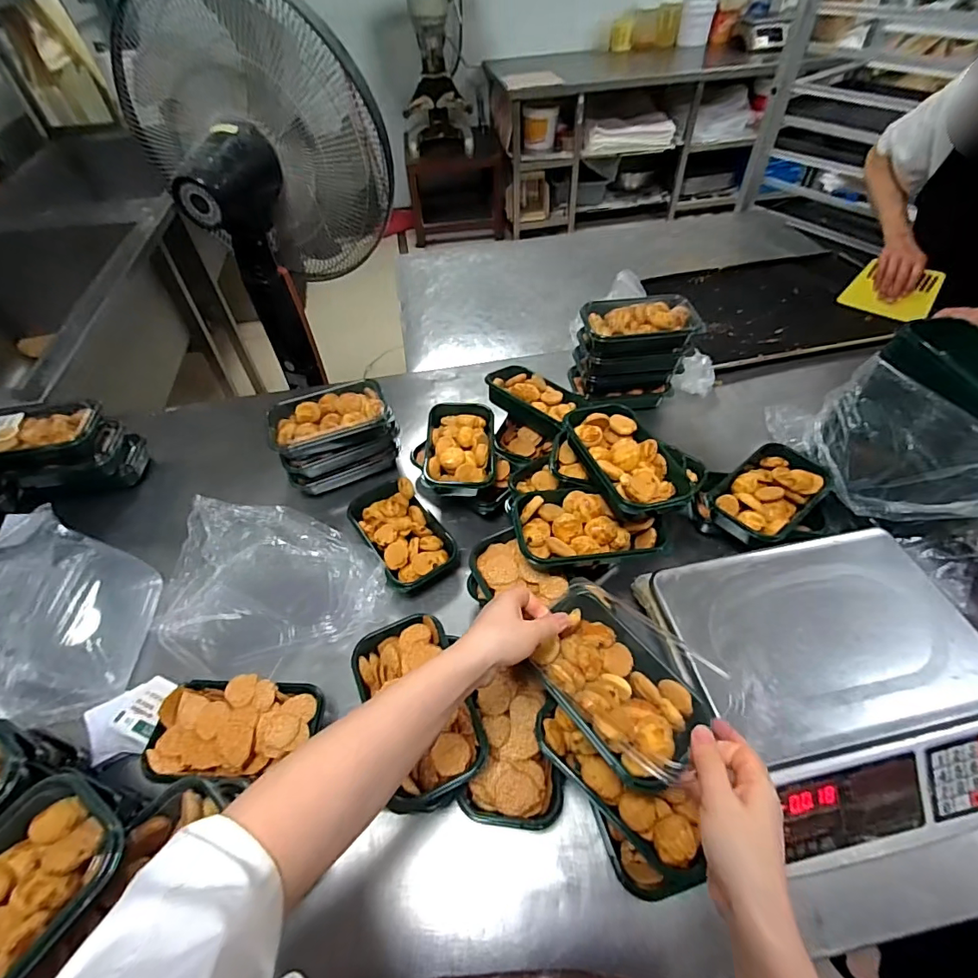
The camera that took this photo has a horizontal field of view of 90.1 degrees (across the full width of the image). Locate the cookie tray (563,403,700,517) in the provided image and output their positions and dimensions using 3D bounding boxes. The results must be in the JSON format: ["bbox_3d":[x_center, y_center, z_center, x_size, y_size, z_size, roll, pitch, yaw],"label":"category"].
[{"bbox_3d":[0.181,-0.040,0.655,0.119,0.048,0.184,-17,52,-10],"label":"cookie tray"}]

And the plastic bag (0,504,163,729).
[{"bbox_3d":[-0.590,0.168,0.666,0.203,0.121,0.279,-5,50,-1],"label":"plastic bag"}]

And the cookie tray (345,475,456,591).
[{"bbox_3d":[-0.134,0.064,0.757,0.114,0.047,0.193,-29,55,-19],"label":"cookie tray"}]

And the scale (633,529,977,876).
[{"bbox_3d":[0.384,0.203,0.551,0.321,0.084,0.319,-12,51,-6],"label":"scale"}]

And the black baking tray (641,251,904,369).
[{"bbox_3d":[0.693,-0.454,1.172,0.543,0.035,0.440,-7,50,-3],"label":"black baking tray"}]

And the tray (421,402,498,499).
[{"bbox_3d":[-0.047,-0.068,0.805,0.113,0.050,0.183,-2,50,1],"label":"tray"}]

